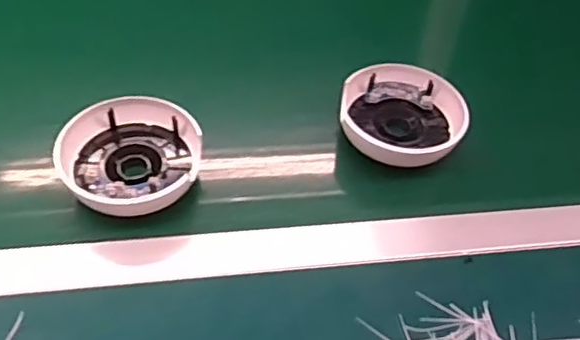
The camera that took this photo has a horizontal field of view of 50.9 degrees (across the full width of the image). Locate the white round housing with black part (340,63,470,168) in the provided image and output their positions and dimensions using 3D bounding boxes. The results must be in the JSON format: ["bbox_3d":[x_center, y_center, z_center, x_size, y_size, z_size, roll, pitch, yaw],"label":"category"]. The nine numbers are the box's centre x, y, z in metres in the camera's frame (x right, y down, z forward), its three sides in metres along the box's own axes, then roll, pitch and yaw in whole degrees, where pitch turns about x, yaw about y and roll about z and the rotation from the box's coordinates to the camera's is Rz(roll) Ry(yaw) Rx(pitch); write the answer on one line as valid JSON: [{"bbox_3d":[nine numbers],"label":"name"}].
[{"bbox_3d":[0.104,-0.047,0.566,0.110,0.034,0.110,2,49,-3],"label":"white round housing with black part"}]

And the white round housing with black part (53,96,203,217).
[{"bbox_3d":[-0.133,-0.008,0.511,0.112,0.040,0.102,2,49,-3],"label":"white round housing with black part"}]

